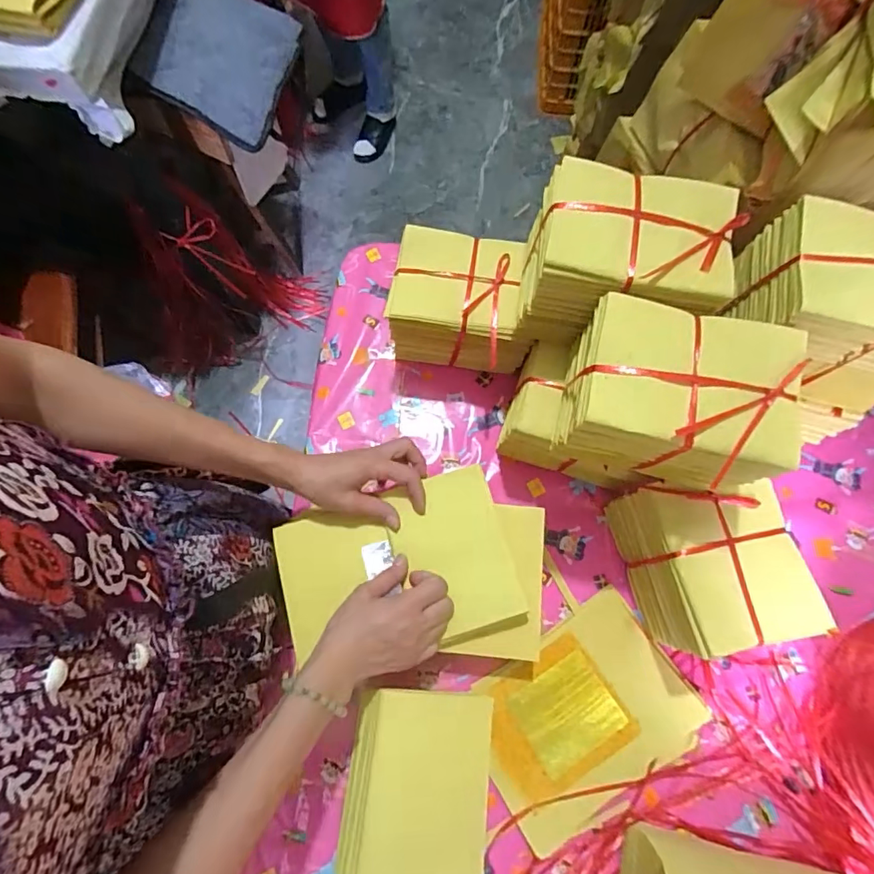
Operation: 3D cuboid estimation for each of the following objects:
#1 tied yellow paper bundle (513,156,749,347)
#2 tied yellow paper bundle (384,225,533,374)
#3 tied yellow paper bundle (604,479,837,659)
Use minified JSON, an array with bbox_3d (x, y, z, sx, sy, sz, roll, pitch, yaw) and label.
[{"bbox_3d":[0.174,-0.162,0.476,0.166,0.123,0.123,16,75,4],"label":"tied yellow paper bundle"},{"bbox_3d":[0.033,-0.157,0.610,0.162,0.145,0.117,11,74,3],"label":"tied yellow paper bundle"},{"bbox_3d":[0.281,0.130,0.520,0.127,0.132,0.161,-12,75,-4],"label":"tied yellow paper bundle"}]

